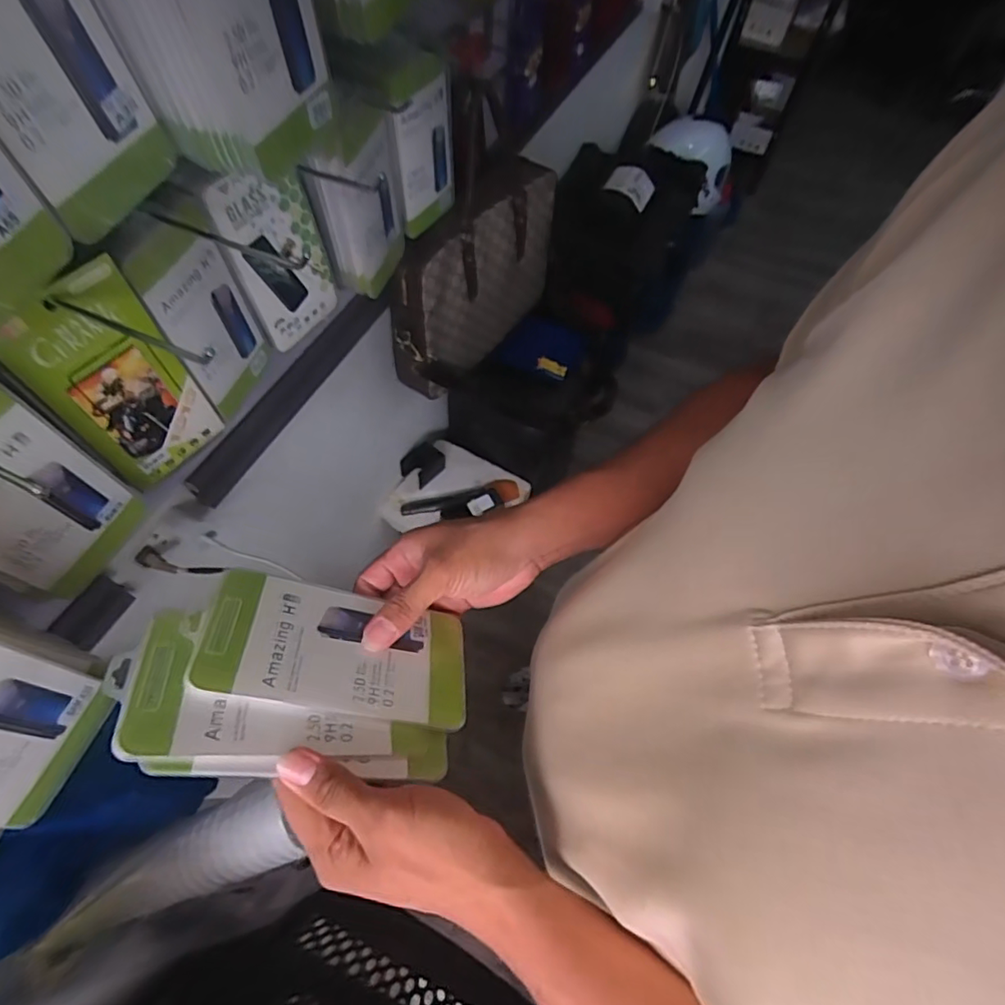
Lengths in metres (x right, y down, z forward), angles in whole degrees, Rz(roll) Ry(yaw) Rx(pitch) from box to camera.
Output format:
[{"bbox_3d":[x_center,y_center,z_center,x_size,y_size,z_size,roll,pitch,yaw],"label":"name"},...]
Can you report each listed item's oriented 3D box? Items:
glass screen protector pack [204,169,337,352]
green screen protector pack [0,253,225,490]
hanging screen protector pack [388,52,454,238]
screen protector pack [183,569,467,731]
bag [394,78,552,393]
[{"bbox_3d":[-0.193,-0.212,0.484,0.010,0.155,0.091,33,65,15],"label":"glass screen protector pack"},{"bbox_3d":[-0.271,-0.083,0.398,0.008,0.168,0.085,31,64,14],"label":"green screen protector pack"},{"bbox_3d":[-0.078,-0.366,0.574,0.011,0.153,0.100,29,66,15],"label":"hanging screen protector pack"},{"bbox_3d":[-0.104,0.094,0.359,0.170,0.005,0.085,18,39,-21],"label":"screen protector pack"},{"bbox_3d":[-0.038,-0.376,0.830,0.098,0.347,0.353,26,63,12],"label":"bag"}]

